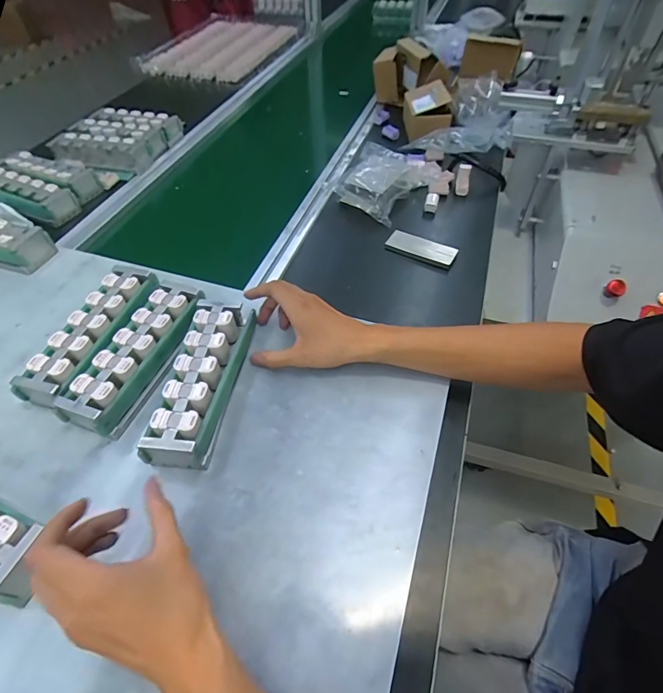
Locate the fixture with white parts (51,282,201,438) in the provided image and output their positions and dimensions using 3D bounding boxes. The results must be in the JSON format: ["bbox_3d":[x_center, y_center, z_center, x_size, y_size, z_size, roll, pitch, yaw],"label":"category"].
[{"bbox_3d":[-0.214,0.008,0.454,0.063,0.048,0.192,17,54,14],"label":"fixture with white parts"}]

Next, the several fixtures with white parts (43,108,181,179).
[{"bbox_3d":[-0.452,-0.438,0.847,0.212,0.043,0.197,16,54,13],"label":"several fixtures with white parts"}]

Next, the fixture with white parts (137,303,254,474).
[{"bbox_3d":[-0.138,0.034,0.433,0.063,0.048,0.192,6,52,6],"label":"fixture with white parts"}]

